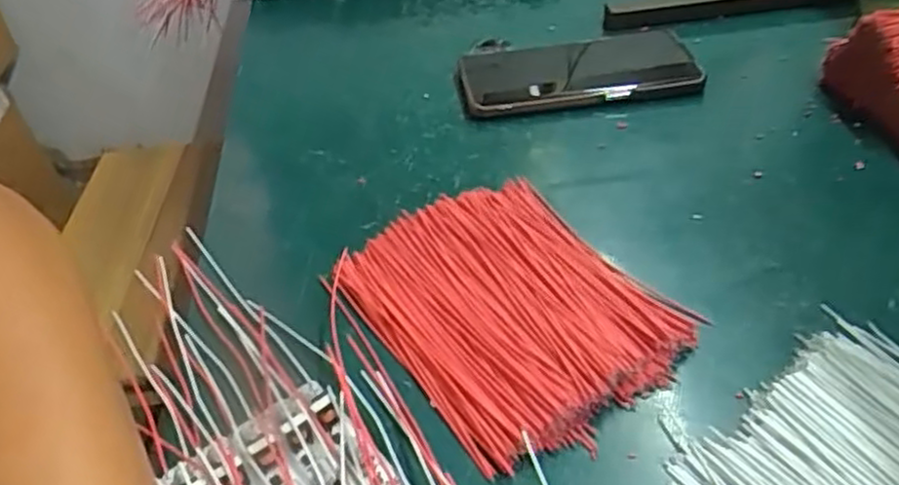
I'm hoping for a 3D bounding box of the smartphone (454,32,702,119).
[{"bbox_3d":[0.090,-0.125,0.525,0.163,0.014,0.091,-9,44,-6],"label":"smartphone"}]

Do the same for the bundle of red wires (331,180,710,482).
[{"bbox_3d":[0.028,0.029,0.355,0.123,0.017,0.152,-30,50,-26],"label":"bundle of red wires"}]

